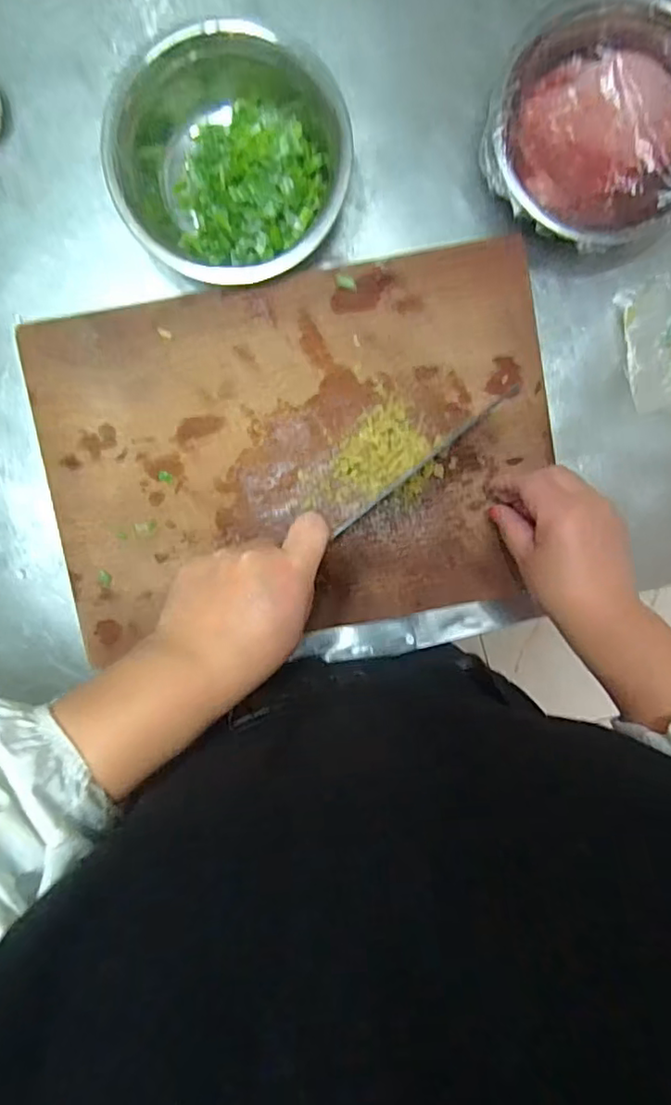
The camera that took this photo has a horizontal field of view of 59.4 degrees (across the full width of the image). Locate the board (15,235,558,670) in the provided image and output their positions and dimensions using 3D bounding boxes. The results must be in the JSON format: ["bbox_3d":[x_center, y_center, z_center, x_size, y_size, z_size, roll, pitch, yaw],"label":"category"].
[{"bbox_3d":[-0.029,-0.075,0.470,0.386,0.036,0.269,-10,96,0],"label":"board"}]

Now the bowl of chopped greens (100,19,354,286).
[{"bbox_3d":[-0.072,-0.295,0.438,0.165,0.063,0.177,0,96,-1],"label":"bowl of chopped greens"}]

